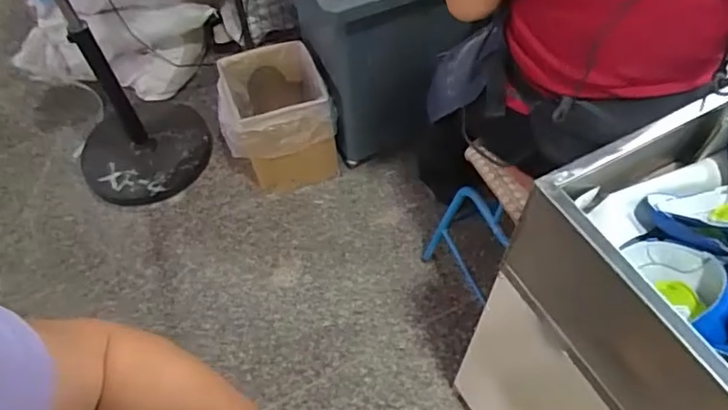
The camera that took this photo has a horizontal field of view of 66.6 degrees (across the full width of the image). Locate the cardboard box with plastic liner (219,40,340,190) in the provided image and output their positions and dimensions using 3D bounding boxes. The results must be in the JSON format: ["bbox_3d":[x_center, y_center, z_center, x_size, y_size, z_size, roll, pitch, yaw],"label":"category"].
[{"bbox_3d":[-0.258,-0.250,1.685,0.301,0.348,0.316,-15,60,-8],"label":"cardboard box with plastic liner"}]

